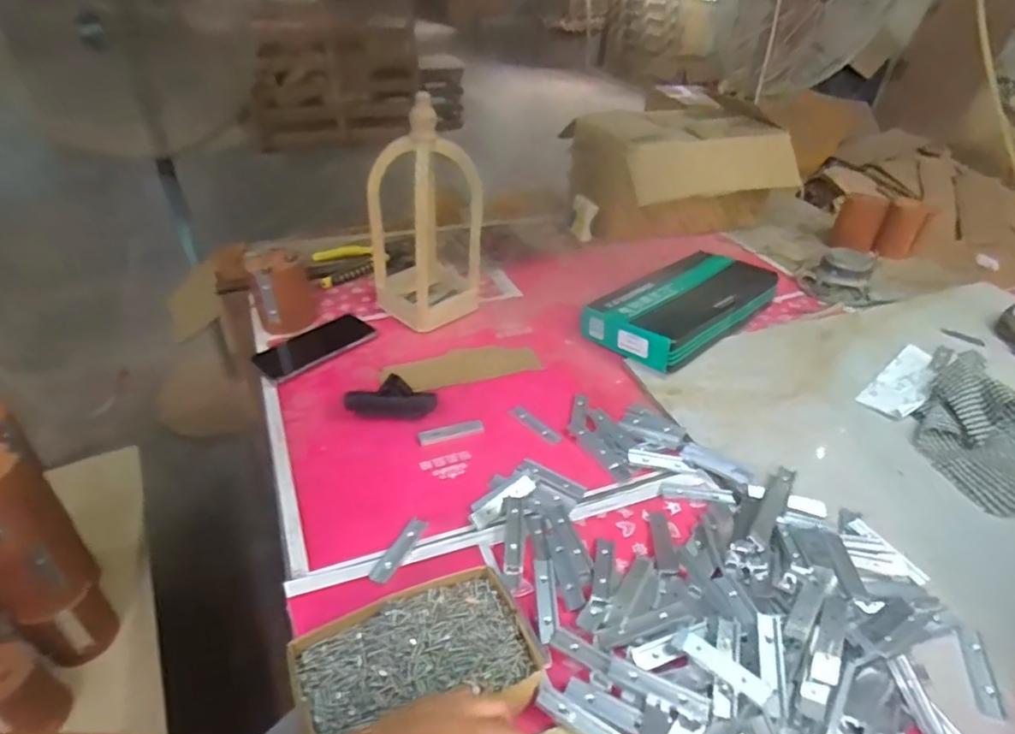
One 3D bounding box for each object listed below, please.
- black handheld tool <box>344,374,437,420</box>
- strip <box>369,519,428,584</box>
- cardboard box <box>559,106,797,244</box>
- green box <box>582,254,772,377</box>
[{"bbox_3d":[-0.145,0.040,0.748,0.112,0.041,0.039,3,36,2],"label":"black handheld tool"},{"bbox_3d":[-0.106,0.179,0.591,0.021,0.004,0.078,18,39,20],"label":"strip"},{"bbox_3d":[0.344,-0.399,1.242,0.401,0.208,0.268,-7,37,-12],"label":"cardboard box"},{"bbox_3d":[0.273,-0.093,0.938,0.314,0.071,0.164,-26,44,-34],"label":"green box"}]

